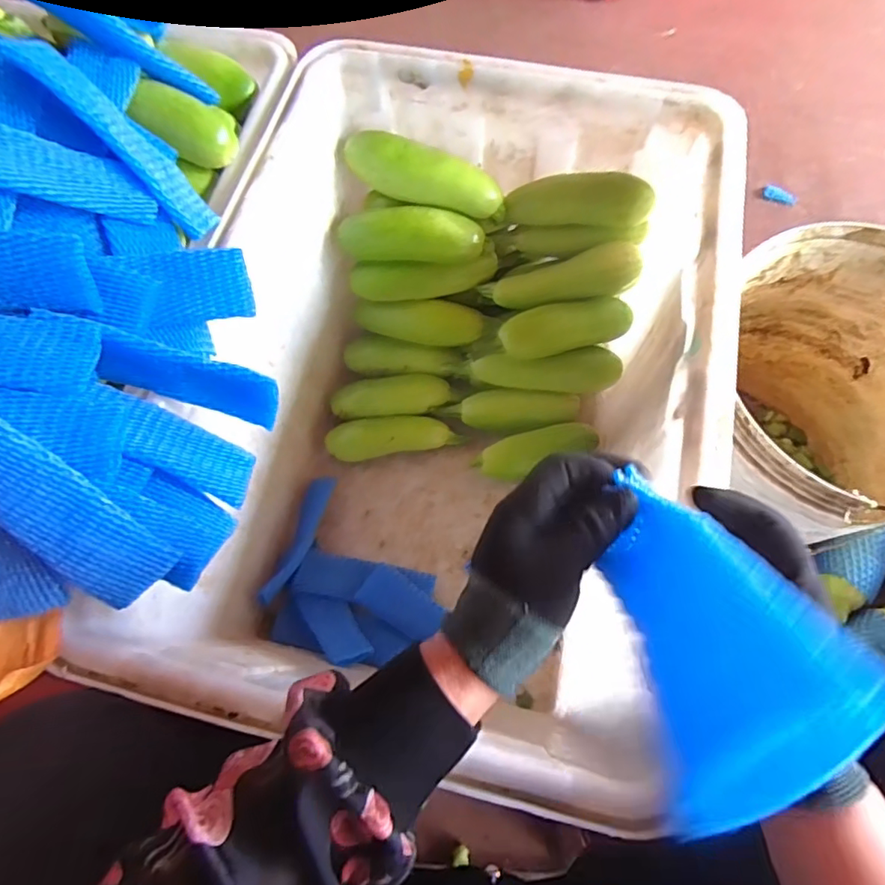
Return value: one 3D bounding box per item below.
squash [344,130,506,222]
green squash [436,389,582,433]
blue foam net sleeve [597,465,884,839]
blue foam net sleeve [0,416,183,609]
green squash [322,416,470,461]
[{"bbox_3d":[-0.028,-0.328,0.677,0.212,0.065,0.059,16,69,8],"label":"squash"},{"bbox_3d":[0.099,-0.046,0.817,0.210,0.054,0.051,3,68,3],"label":"green squash"},{"bbox_3d":[0.109,0.072,0.214,0.065,0.159,0.039,-37,100,17],"label":"blue foam net sleeve"},{"bbox_3d":[-0.271,0.040,0.367,0.056,0.018,0.184,-48,112,-16],"label":"blue foam net sleeve"},{"bbox_3d":[-0.067,-0.003,0.799,0.196,0.061,0.054,-9,68,-2],"label":"green squash"}]

